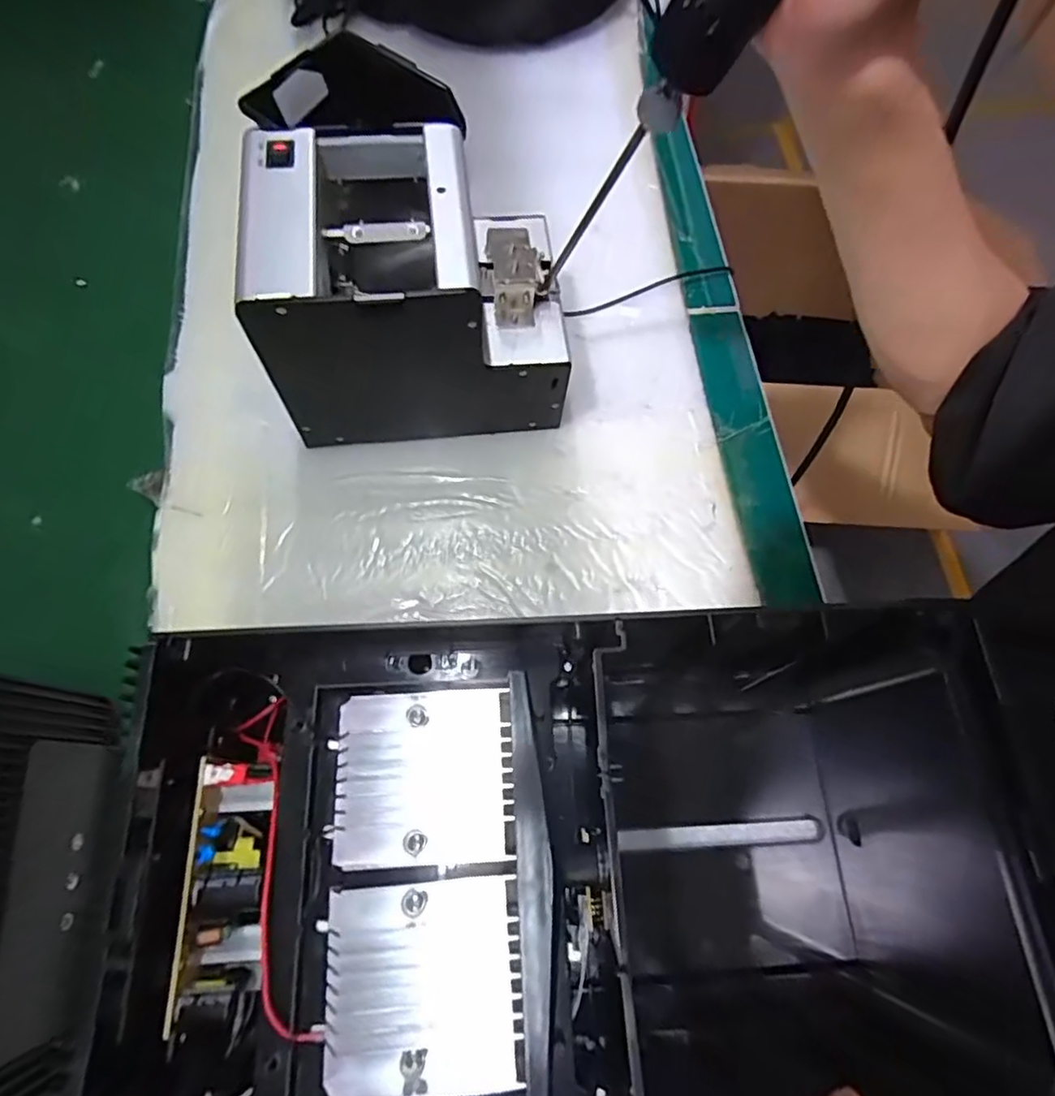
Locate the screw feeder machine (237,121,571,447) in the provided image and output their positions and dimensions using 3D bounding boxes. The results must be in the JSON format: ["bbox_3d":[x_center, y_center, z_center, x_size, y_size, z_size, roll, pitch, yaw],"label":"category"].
[{"bbox_3d":[-0.070,-0.162,0.396,0.176,0.143,0.129,-7,68,-3],"label":"screw feeder machine"}]

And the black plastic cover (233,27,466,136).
[{"bbox_3d":[-0.140,-0.361,0.505,0.164,0.054,0.089,-9,68,-4],"label":"black plastic cover"}]

